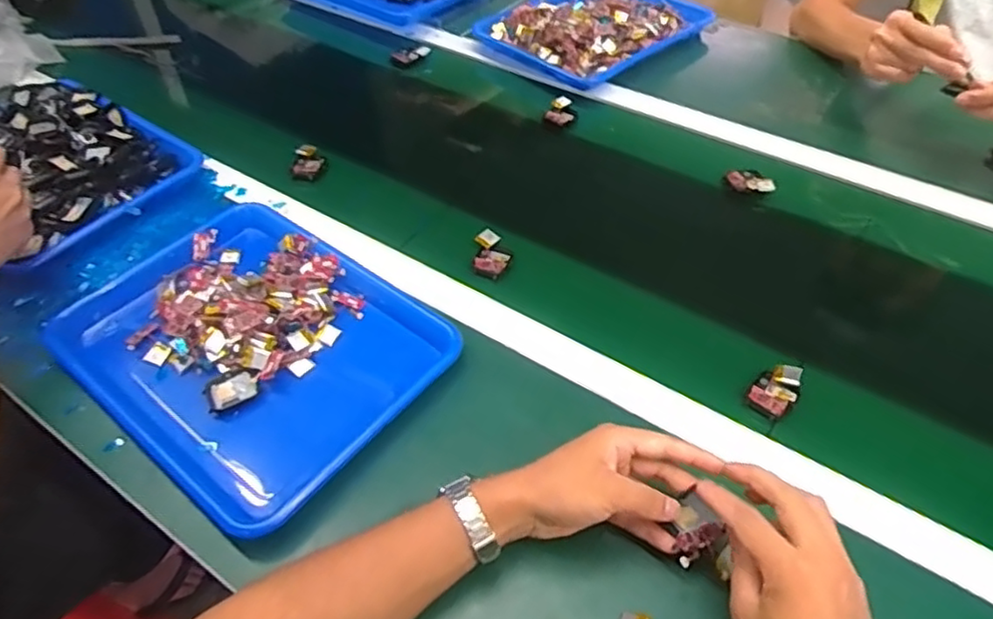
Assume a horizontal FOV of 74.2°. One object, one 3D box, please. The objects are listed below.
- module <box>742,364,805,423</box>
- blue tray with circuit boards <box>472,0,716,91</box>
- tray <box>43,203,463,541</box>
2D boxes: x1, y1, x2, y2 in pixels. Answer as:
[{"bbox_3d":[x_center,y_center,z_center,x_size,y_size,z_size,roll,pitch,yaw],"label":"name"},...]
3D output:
[{"bbox_3d":[0.245,0.071,0.577,0.036,0.015,0.055,32,57,26],"label":"module"},{"bbox_3d":[0.157,-0.457,1.041,0.315,0.047,0.247,-36,57,-26],"label":"blue tray with circuit boards"},{"bbox_3d":[-0.229,0.028,0.625,0.344,0.040,0.265,30,56,25],"label":"tray"}]

